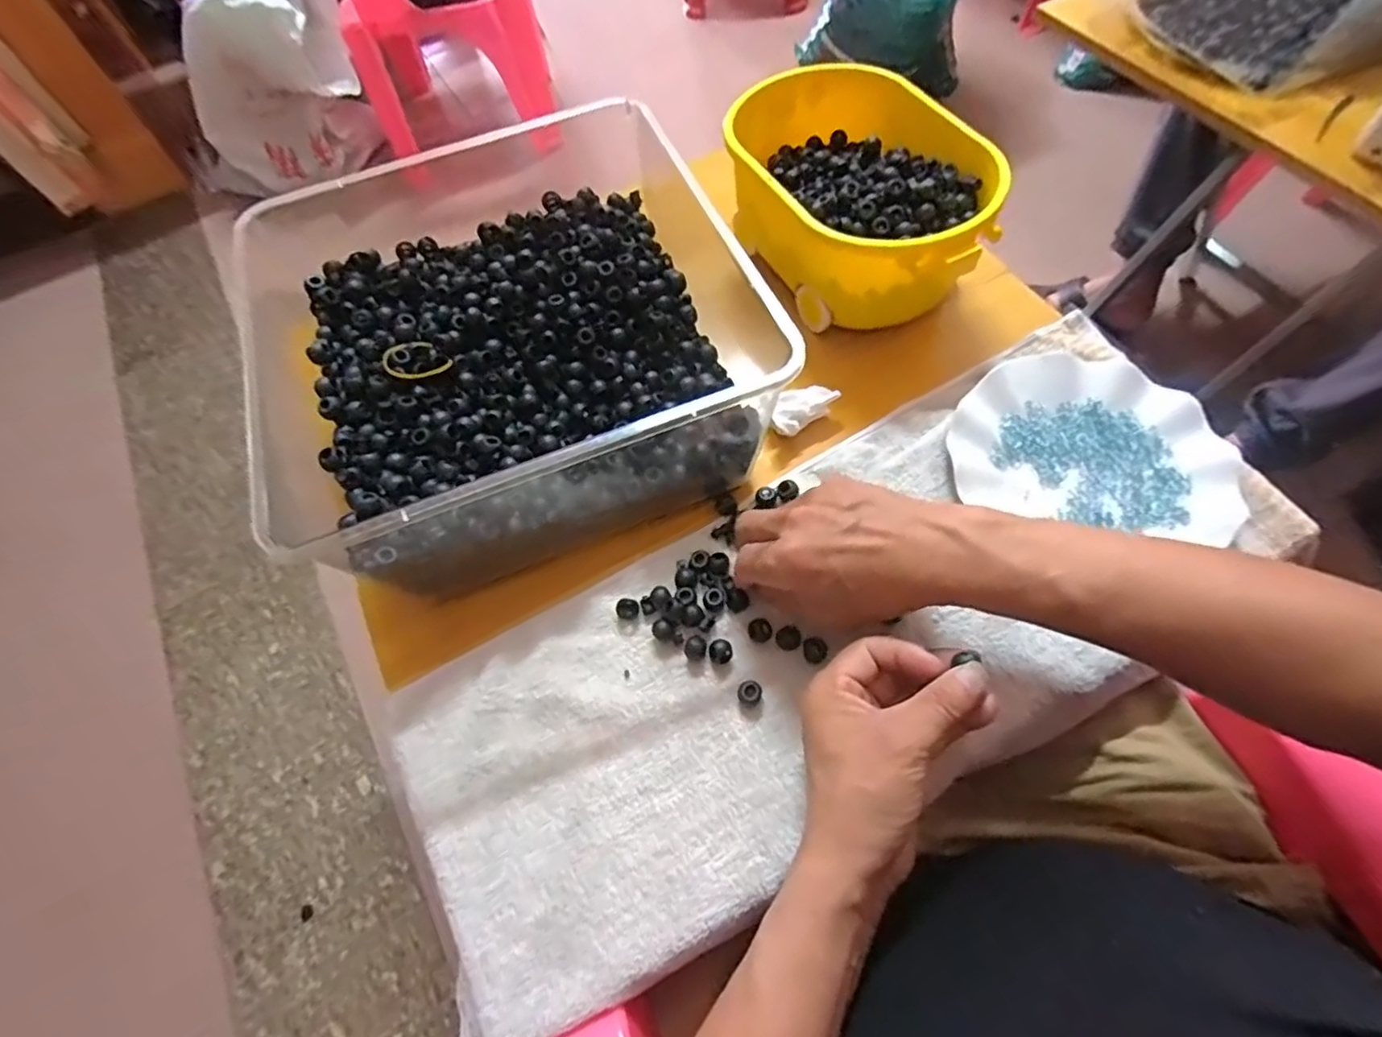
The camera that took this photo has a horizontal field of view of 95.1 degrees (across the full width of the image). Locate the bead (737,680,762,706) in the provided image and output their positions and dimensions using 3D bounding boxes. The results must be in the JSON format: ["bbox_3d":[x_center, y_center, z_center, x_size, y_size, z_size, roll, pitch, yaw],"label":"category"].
[{"bbox_3d":[0.037,0.108,0.393,0.015,0.010,0.016,-2,62,3],"label":"bead"}]

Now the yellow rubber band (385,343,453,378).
[{"bbox_3d":[-0.194,-0.112,0.443,0.044,0.009,0.035,-26,72,-38],"label":"yellow rubber band"}]

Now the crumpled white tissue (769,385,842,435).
[{"bbox_3d":[0.082,-0.085,0.480,0.058,0.022,0.028,-38,66,-15],"label":"crumpled white tissue"}]

